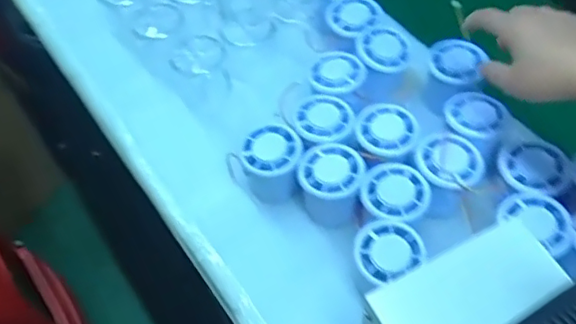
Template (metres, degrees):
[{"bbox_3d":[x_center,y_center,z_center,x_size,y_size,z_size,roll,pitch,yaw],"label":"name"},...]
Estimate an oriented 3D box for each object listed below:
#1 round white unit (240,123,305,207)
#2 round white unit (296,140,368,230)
[{"bbox_3d":[-0.014,0.004,0.542,0.052,0.062,0.048,-2,58,3],"label":"round white unit"},{"bbox_3d":[0.039,0.021,0.527,0.055,0.058,0.057,-2,58,3],"label":"round white unit"}]

